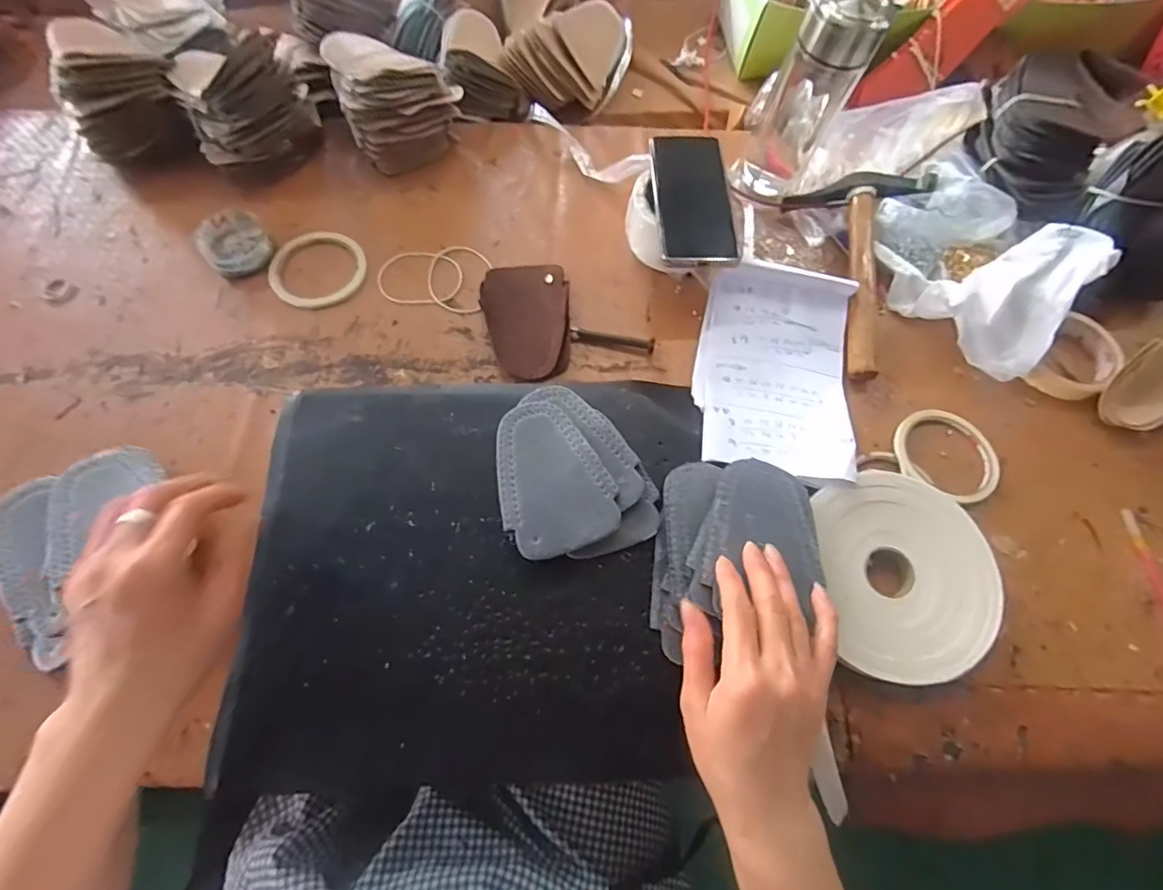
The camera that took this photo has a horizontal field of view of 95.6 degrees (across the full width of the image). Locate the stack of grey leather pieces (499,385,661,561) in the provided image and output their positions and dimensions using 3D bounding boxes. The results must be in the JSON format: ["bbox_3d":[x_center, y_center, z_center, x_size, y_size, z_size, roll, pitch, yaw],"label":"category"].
[{"bbox_3d":[-0.010,0.019,0.437,0.116,0.023,0.145,-15,69,-8],"label":"stack of grey leather pieces"}]

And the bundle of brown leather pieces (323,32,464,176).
[{"bbox_3d":[-0.209,-0.396,0.587,0.123,0.087,0.142,-25,71,-12],"label":"bundle of brown leather pieces"}]

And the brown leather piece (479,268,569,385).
[{"bbox_3d":[-0.055,-0.127,0.518,0.085,0.024,0.131,-1,68,-3],"label":"brown leather piece"}]

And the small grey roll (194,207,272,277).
[{"bbox_3d":[-0.353,-0.206,0.534,0.063,0.028,0.076,-31,72,-14],"label":"small grey roll"}]

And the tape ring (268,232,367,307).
[{"bbox_3d":[-0.269,-0.182,0.539,0.090,0.006,0.096,1,68,-2],"label":"tape ring"}]

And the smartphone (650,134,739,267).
[{"bbox_3d":[0.109,-0.245,0.519,0.070,0.011,0.163,-1,68,-3],"label":"smartphone"}]

